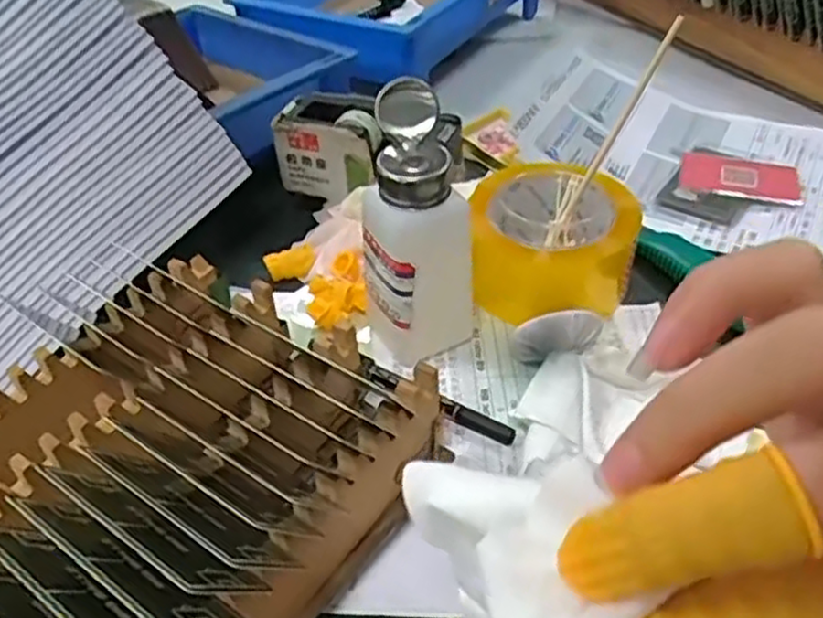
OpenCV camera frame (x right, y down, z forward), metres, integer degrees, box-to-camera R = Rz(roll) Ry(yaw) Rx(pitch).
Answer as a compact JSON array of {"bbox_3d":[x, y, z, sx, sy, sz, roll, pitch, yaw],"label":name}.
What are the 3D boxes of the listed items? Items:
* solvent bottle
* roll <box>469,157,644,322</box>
[{"bbox_3d":[0.002,-0.044,0.414,0.059,0.142,0.063,-1,41,1],"label":"solvent bottle"},{"bbox_3d":[0.091,-0.048,0.484,0.103,0.071,0.089,1,41,4],"label":"roll"}]

